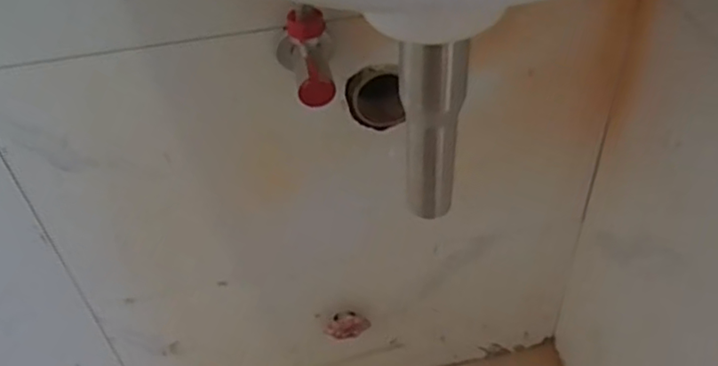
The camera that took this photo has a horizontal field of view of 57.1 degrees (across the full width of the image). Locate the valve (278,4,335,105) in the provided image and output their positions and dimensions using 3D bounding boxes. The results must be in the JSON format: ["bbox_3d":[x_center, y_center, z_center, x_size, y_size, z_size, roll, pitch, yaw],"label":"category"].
[{"bbox_3d":[-0.040,-0.102,0.501,0.043,0.056,0.074,-10,43,-5],"label":"valve"}]

